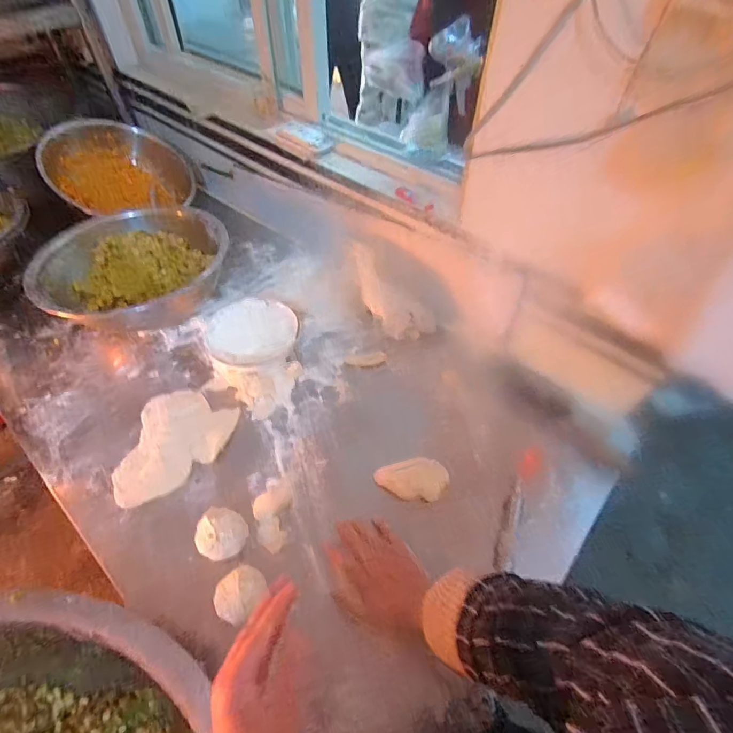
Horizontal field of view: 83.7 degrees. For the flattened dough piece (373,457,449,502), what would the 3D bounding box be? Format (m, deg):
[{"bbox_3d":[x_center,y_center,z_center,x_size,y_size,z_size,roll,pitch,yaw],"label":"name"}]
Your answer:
[{"bbox_3d":[0.071,0.176,0.645,0.112,0.012,0.065,4,49,4],"label":"flattened dough piece"}]

